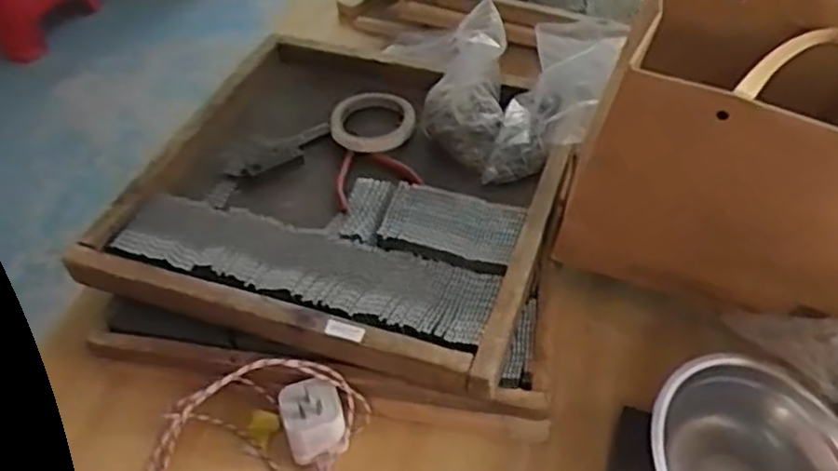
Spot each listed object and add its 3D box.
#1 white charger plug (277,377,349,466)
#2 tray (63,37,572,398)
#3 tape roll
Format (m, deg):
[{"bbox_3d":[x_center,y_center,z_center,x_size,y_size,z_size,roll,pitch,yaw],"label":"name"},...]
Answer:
[{"bbox_3d":[-0.087,0.154,0.610,0.048,0.055,0.053,-17,49,-14],"label":"white charger plug"},{"bbox_3d":[-0.065,-0.052,0.745,0.397,0.048,0.398,13,49,13],"label":"tray"},{"bbox_3d":[-0.054,-0.127,0.819,0.087,0.019,0.099,28,54,25],"label":"tape roll"}]

